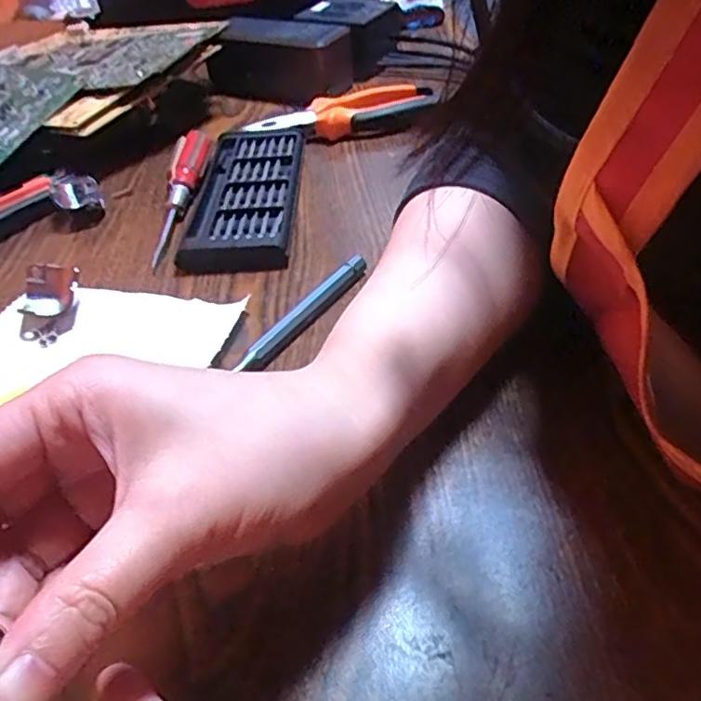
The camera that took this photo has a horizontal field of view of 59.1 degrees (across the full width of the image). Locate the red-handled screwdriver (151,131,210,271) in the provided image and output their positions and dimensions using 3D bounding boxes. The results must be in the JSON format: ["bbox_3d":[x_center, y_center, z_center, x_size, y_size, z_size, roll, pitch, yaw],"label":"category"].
[{"bbox_3d":[-0.116,-0.112,0.421,0.020,0.014,0.144,0,55,7],"label":"red-handled screwdriver"}]

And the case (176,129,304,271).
[{"bbox_3d":[-0.069,-0.108,0.413,0.065,0.020,0.156,-3,42,4],"label":"case"}]

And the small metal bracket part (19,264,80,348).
[{"bbox_3d":[-0.163,-0.026,0.332,0.030,0.022,0.048,-12,42,-6],"label":"small metal bracket part"}]

